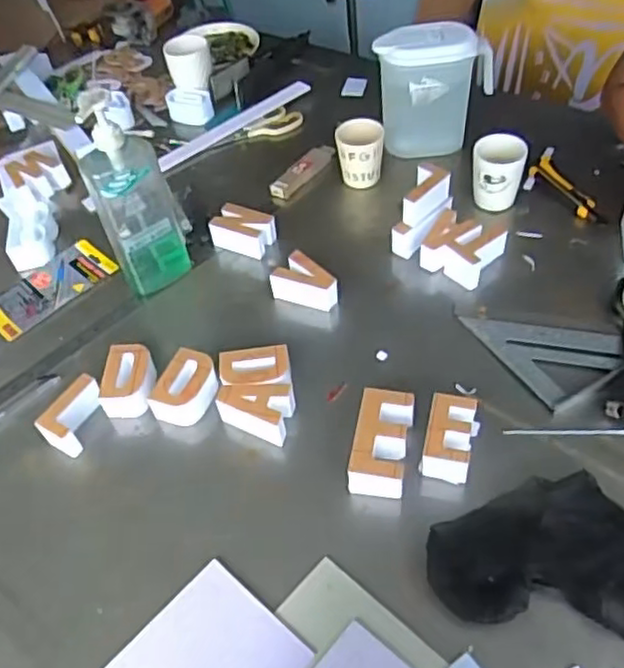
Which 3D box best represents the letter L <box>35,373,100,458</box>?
[{"bbox_3d":[-0.284,0.096,0.798,0.048,0.046,0.089,17,53,19],"label":"letter L"}]

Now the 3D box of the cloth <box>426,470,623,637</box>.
[{"bbox_3d":[0.239,0.208,0.648,0.244,0.038,0.153,4,50,9],"label":"cloth"}]

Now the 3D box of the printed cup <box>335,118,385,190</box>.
[{"bbox_3d":[0.077,-0.286,1.056,0.072,0.086,0.068,-3,49,3],"label":"printed cup"}]

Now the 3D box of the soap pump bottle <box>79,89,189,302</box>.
[{"bbox_3d":[-0.232,-0.181,0.875,0.102,0.272,0.074,-16,50,-8],"label":"soap pump bottle"}]

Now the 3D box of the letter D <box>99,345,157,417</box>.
[{"bbox_3d":[-0.226,0.059,0.825,0.061,0.044,0.085,-3,49,3],"label":"letter D"}]

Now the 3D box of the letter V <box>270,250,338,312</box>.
[{"bbox_3d":[-0.012,-0.066,0.908,0.092,0.046,0.059,34,60,30],"label":"letter V"}]

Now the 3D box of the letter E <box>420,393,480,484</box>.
[{"bbox_3d":[0.153,0.115,0.732,0.051,0.045,0.090,11,51,15],"label":"letter E"}]

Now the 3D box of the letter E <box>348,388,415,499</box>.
[{"bbox_3d":[0.078,0.121,0.736,0.059,0.050,0.113,7,50,12],"label":"letter E"}]

